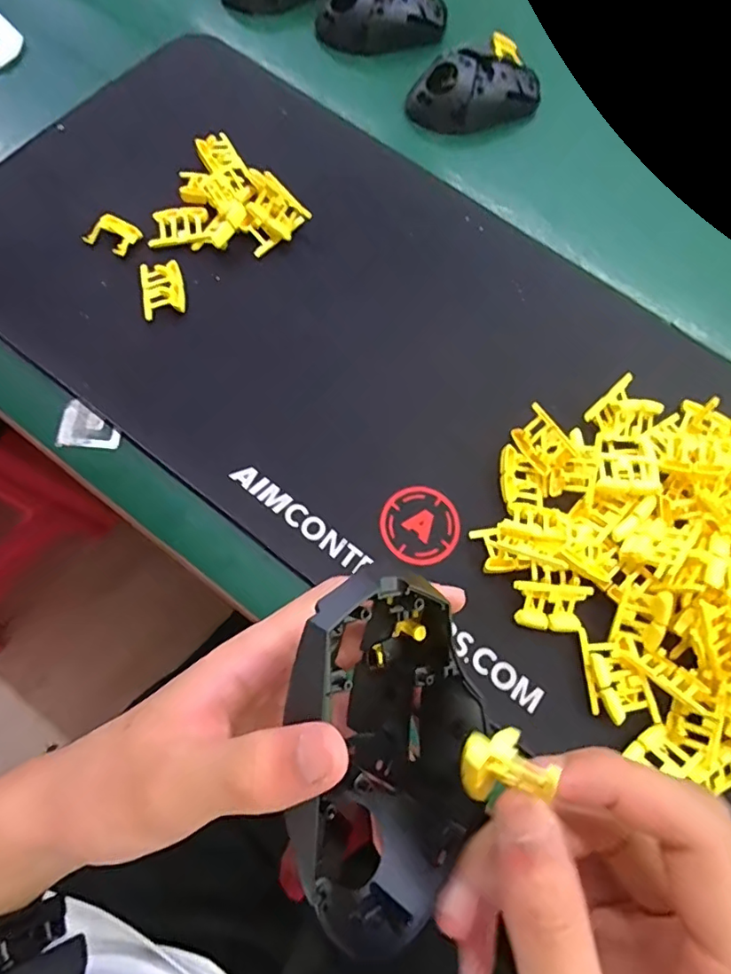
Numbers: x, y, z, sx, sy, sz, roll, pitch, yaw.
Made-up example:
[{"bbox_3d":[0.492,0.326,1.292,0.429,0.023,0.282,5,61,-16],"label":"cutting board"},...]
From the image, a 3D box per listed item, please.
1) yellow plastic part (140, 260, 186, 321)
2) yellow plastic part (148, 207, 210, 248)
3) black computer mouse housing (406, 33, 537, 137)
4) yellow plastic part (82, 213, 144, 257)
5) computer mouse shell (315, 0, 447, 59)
[{"bbox_3d":[-0.136,-0.134,0.362,0.027,0.013,0.041,-10,72,-11],"label":"yellow plastic part"},{"bbox_3d":[-0.130,-0.182,0.378,0.041,0.008,0.025,-4,71,-9],"label":"yellow plastic part"},{"bbox_3d":[0.095,-0.331,0.450,0.112,0.037,0.070,-29,76,-16],"label":"black computer mouse housing"},{"bbox_3d":[-0.174,-0.175,0.373,0.031,0.009,0.025,25,69,2],"label":"yellow plastic part"},{"bbox_3d":[0.016,-0.409,0.474,0.116,0.042,0.049,-9,72,-10],"label":"computer mouse shell"}]

